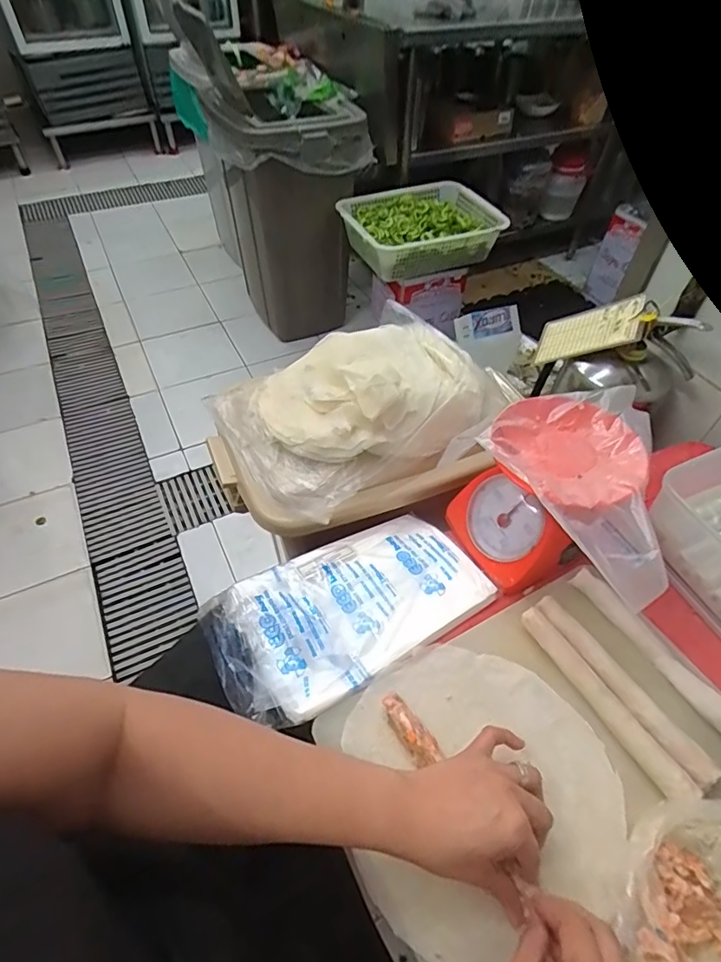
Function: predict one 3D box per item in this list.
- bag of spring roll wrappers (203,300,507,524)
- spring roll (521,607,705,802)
[{"bbox_3d":[-0.005,-0.111,0.728,0.358,0.120,0.271,-26,56,-21],"label":"bag of spring roll wrappers"},{"bbox_3d":[0.246,0.219,0.515,0.033,0.024,0.207,-22,54,-18],"label":"spring roll"}]

